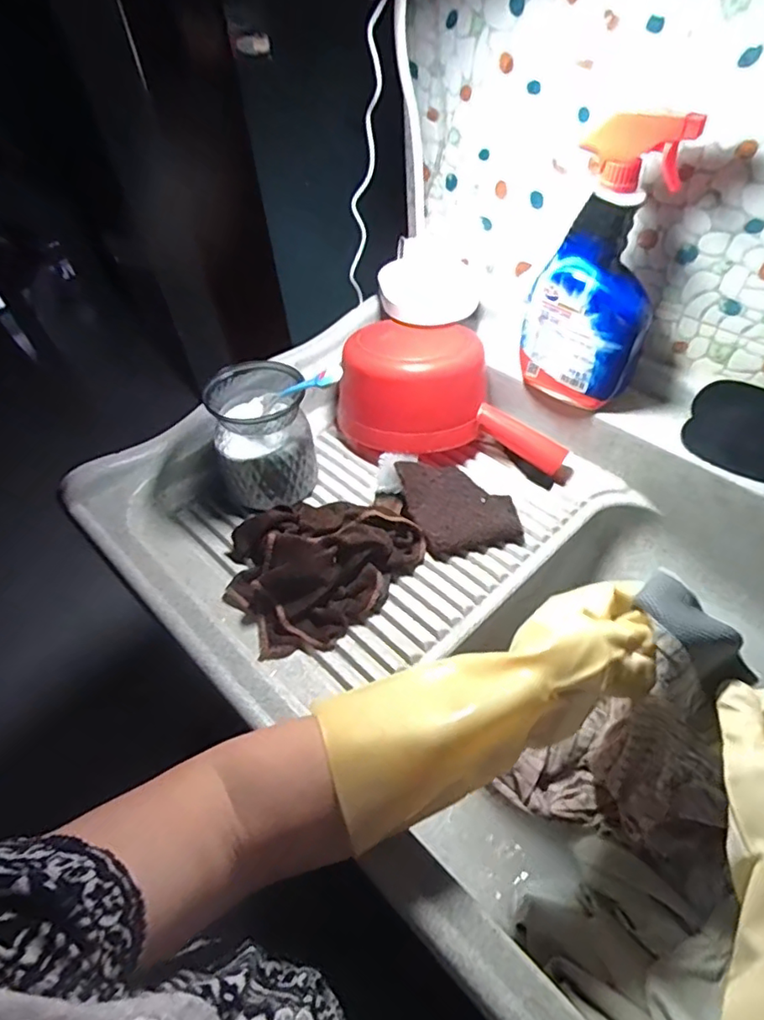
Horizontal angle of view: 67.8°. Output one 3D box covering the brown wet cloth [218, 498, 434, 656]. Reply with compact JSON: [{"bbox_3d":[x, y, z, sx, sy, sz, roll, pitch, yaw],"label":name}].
[{"bbox_3d":[-0.063,0.043,0.547,0.187,0.055,0.150,-39,57,-25],"label":"brown wet cloth"}]

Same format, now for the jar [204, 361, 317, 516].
[{"bbox_3d":[-0.126,-0.084,0.611,0.102,0.114,0.122,-12,50,-6],"label":"jar"}]

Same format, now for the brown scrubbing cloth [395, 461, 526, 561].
[{"bbox_3d":[0.083,-0.006,0.608,0.116,0.024,0.116,-7,55,-18],"label":"brown scrubbing cloth"}]

